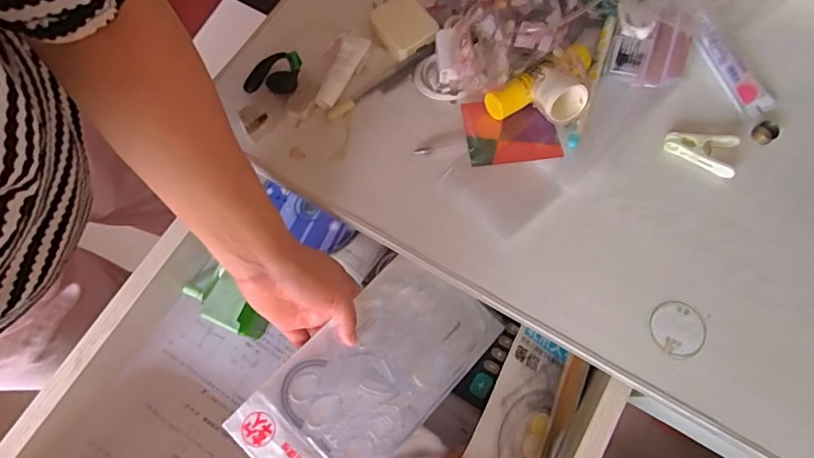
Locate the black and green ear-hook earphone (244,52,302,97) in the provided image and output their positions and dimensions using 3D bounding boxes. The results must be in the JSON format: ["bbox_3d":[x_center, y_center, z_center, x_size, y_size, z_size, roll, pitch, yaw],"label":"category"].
[{"bbox_3d":[-0.120,-0.140,0.449,0.051,0.031,0.036,14,72,7],"label":"black and green ear-hook earphone"}]

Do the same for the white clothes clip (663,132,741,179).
[{"bbox_3d":[0.243,-0.065,0.412,0.055,0.010,0.036,16,73,7],"label":"white clothes clip"}]

